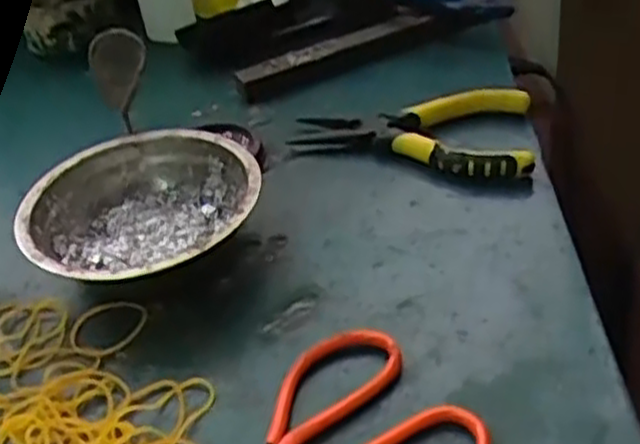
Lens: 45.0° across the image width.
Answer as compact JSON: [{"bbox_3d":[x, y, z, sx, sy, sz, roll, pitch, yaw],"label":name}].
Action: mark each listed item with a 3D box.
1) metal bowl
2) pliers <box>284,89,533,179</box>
[{"bbox_3d":[-0.097,-0.001,0.420,0.126,0.041,0.123,-4,38,3],"label":"metal bowl"},{"bbox_3d":[0.055,-0.053,0.465,0.140,0.032,0.064,-1,38,7],"label":"pliers"}]

